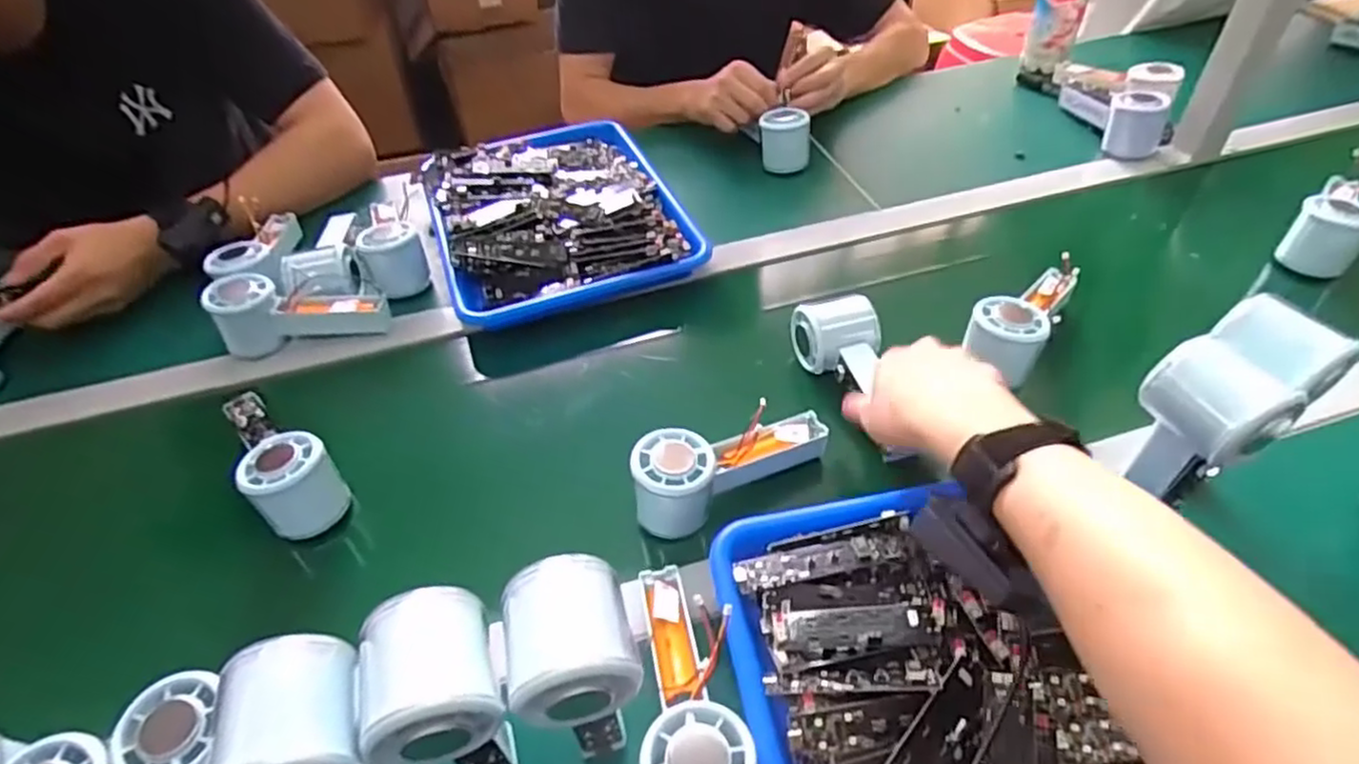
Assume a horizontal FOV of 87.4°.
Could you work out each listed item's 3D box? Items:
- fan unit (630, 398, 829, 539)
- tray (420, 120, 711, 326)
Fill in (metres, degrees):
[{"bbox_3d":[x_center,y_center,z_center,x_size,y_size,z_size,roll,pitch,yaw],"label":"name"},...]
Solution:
[{"bbox_3d":[0.036,0.055,0.523,0.151,0.067,0.047,-25,48,-19],"label":"fan unit"},{"bbox_3d":[-0.140,-0.194,0.771,0.250,0.049,0.318,-18,46,-12],"label":"tray"}]

